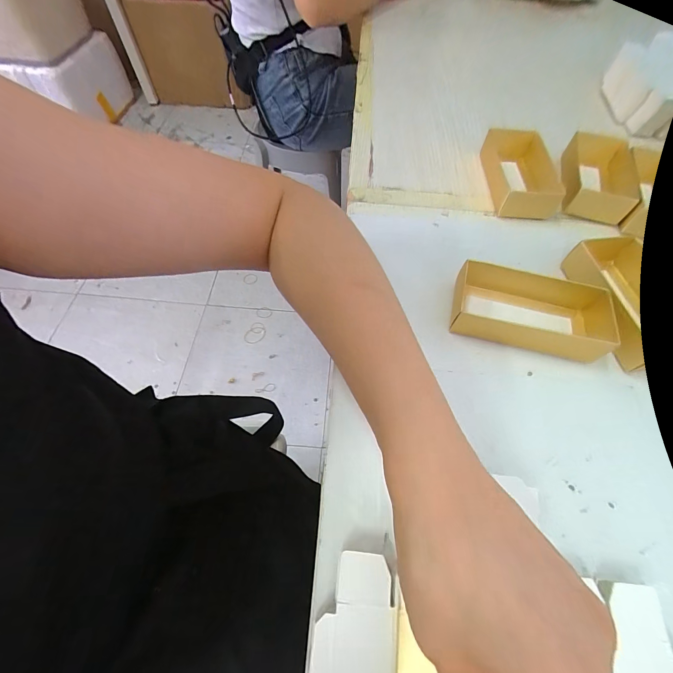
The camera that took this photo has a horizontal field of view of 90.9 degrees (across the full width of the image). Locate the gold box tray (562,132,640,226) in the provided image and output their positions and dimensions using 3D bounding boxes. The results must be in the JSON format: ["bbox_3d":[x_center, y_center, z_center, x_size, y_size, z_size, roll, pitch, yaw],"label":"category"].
[{"bbox_3d":[0.290,-0.177,0.366,0.061,0.027,0.124,17,61,8],"label":"gold box tray"}]

